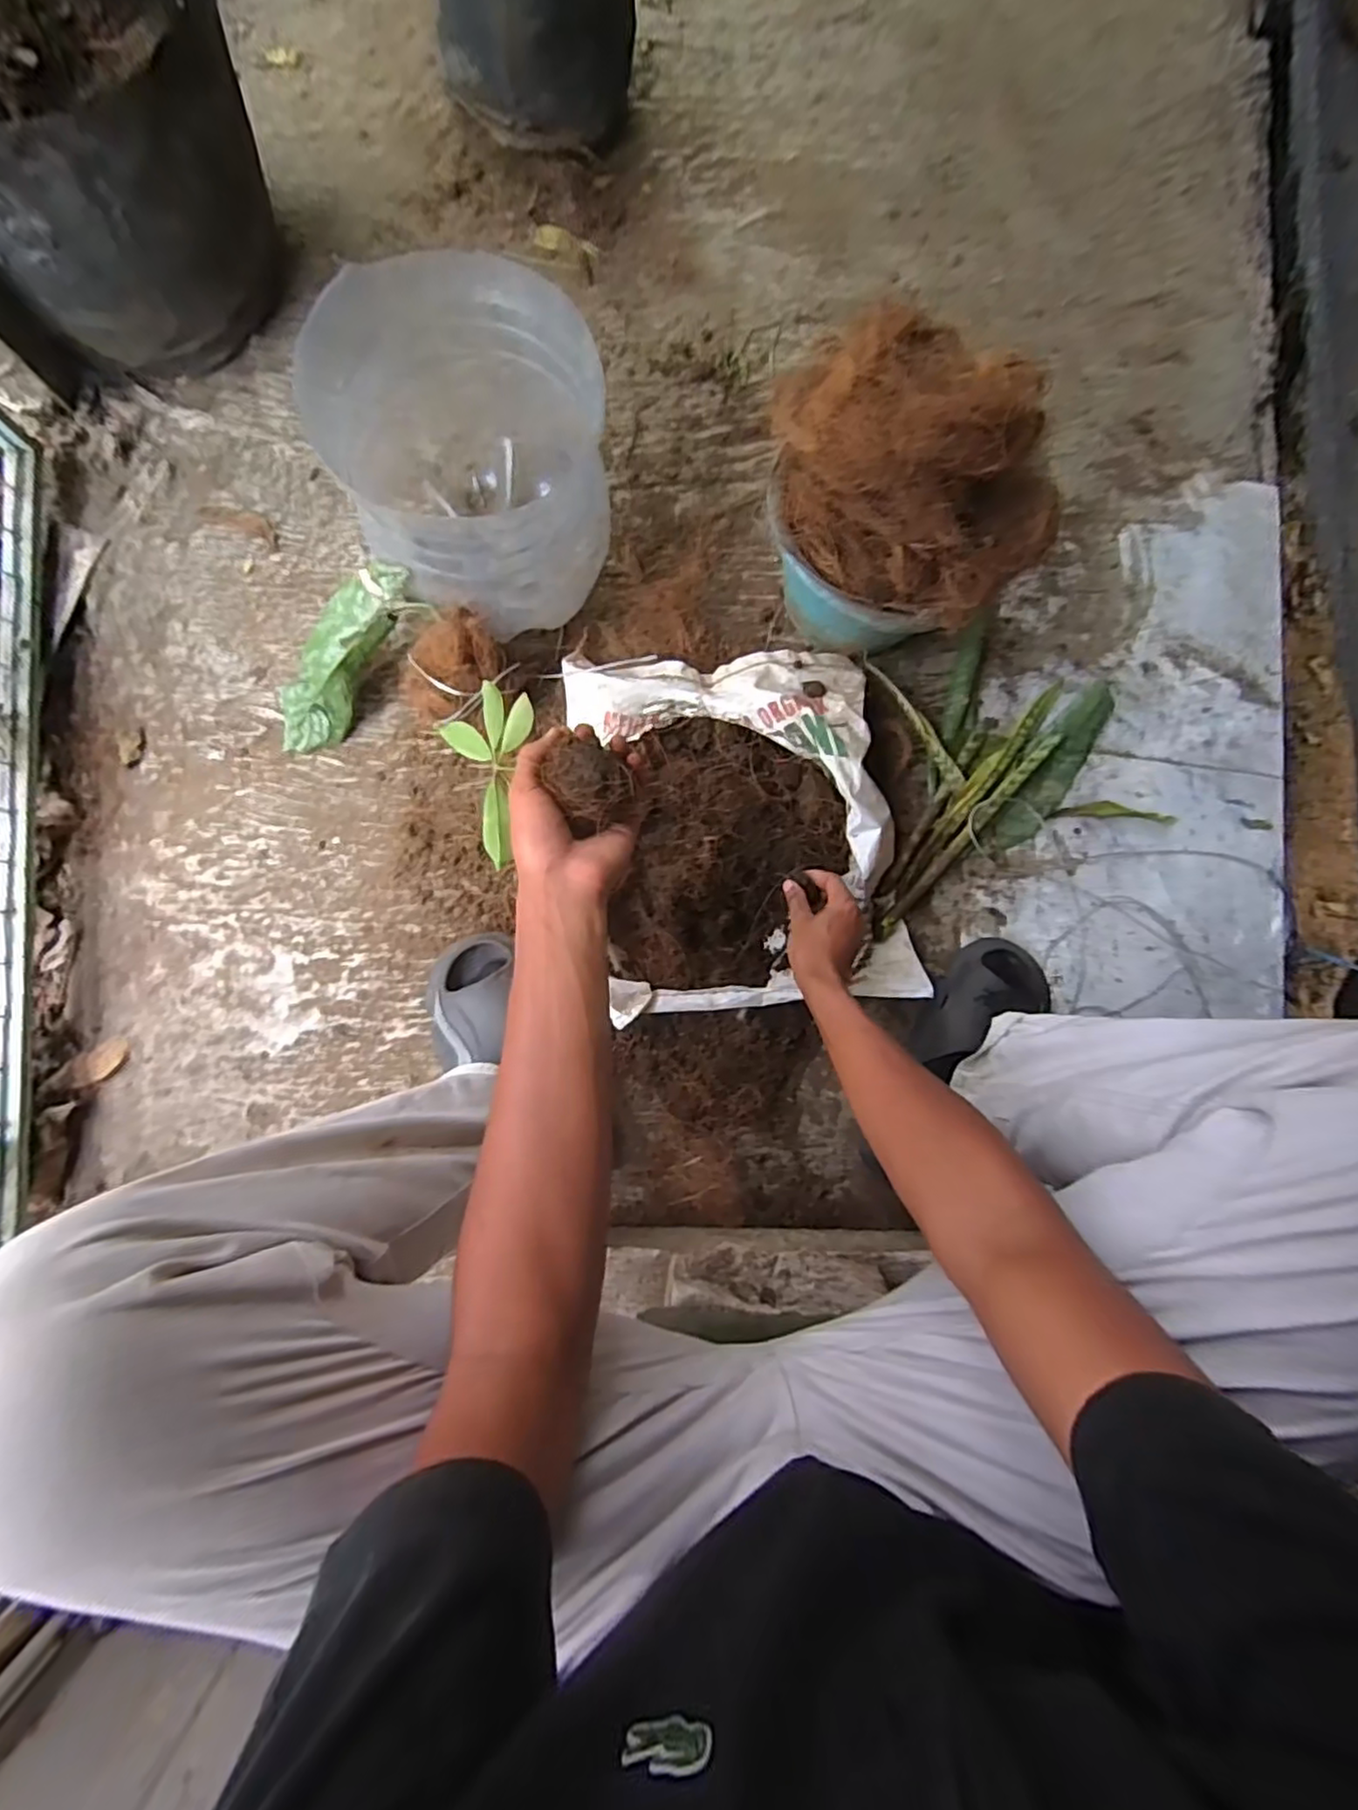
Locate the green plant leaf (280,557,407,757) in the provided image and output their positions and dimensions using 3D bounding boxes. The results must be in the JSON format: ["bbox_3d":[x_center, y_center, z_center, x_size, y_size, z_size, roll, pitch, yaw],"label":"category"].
[{"bbox_3d":[-0.356,-0.259,0.713,0.077,0.042,0.244,44,115,2],"label":"green plant leaf"}]

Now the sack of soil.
[{"bbox_3d":[0.070,-0.086,0.727,0.319,0.076,0.386,-9,83,-6],"label":"sack of soil"}]

